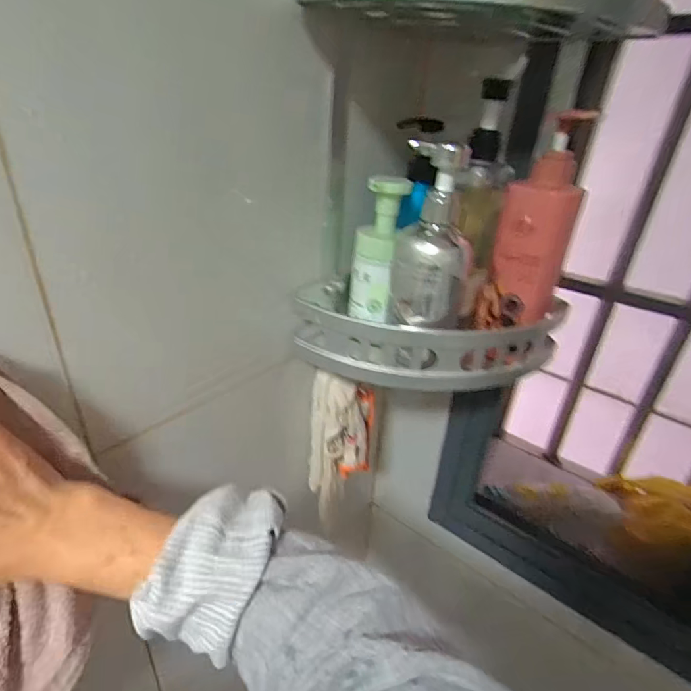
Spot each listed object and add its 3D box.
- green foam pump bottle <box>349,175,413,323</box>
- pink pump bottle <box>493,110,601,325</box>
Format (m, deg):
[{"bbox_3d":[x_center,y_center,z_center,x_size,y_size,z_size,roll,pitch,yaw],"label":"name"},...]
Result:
[{"bbox_3d":[0.031,-0.093,0.440,0.046,0.142,0.041,6,30,3],"label":"green foam pump bottle"},{"bbox_3d":[0.186,-0.116,0.410,0.056,0.176,0.059,-14,35,-30],"label":"pink pump bottle"}]

